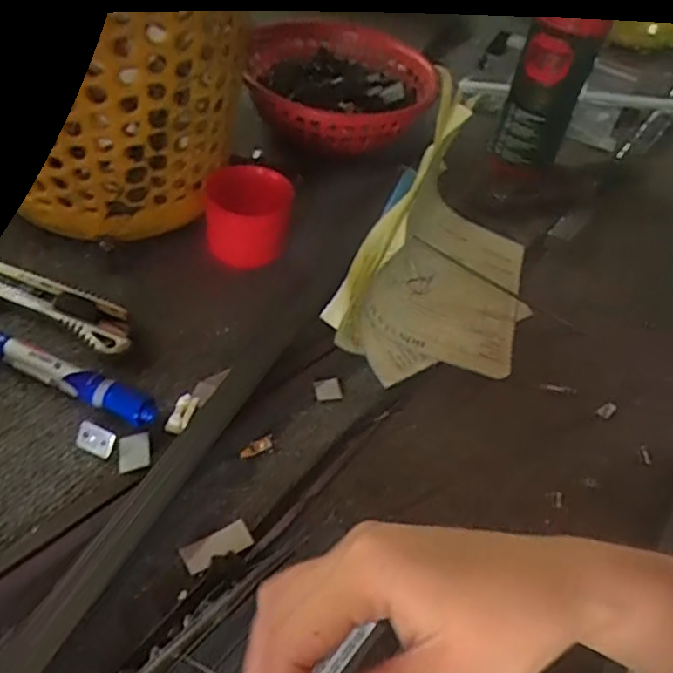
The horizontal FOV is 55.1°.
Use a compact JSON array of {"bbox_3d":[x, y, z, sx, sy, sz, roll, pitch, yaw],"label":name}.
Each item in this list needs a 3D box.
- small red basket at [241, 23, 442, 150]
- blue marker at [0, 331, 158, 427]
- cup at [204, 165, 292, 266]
[{"bbox_3d":[0.004,-0.248,0.608,0.172,0.057,0.183,3,47,-8],"label":"small red basket"},{"bbox_3d":[-0.170,0.021,0.391,0.133,0.023,0.017,22,47,9],"label":"blue marker"},{"bbox_3d":[-0.066,-0.089,0.481,0.064,0.050,0.065,6,47,-6],"label":"cup"}]

